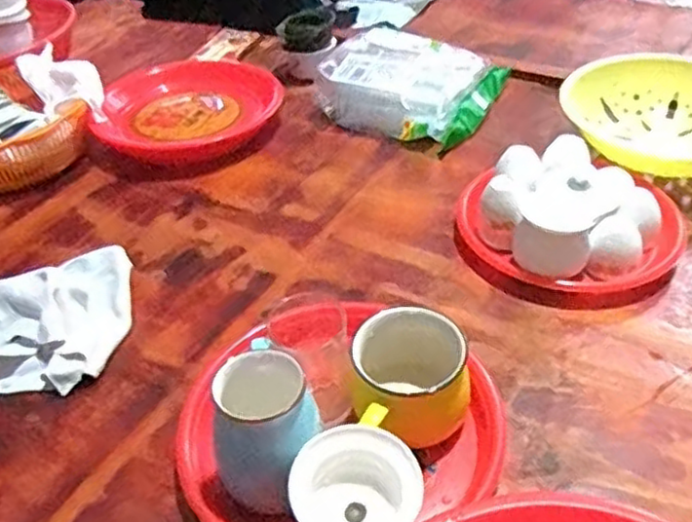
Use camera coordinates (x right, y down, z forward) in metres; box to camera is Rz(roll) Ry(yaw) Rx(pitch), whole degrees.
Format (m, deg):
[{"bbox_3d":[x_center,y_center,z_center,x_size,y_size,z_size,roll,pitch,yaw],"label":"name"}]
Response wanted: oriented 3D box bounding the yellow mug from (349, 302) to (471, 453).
[{"bbox_3d":[0.049,0.099,0.561,0.087,0.080,0.095,-3,41,3],"label":"yellow mug"}]

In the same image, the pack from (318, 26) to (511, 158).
[{"bbox_3d":[0.091,-0.247,0.964,0.218,0.070,0.204,21,47,27],"label":"pack"}]

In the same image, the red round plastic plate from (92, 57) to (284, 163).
[{"bbox_3d":[-0.205,-0.214,0.960,0.236,0.042,0.242,-5,41,0],"label":"red round plastic plate"}]

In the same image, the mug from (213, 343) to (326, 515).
[{"bbox_3d":[-0.059,0.128,0.511,0.076,0.108,0.067,-24,44,-21],"label":"mug"}]

